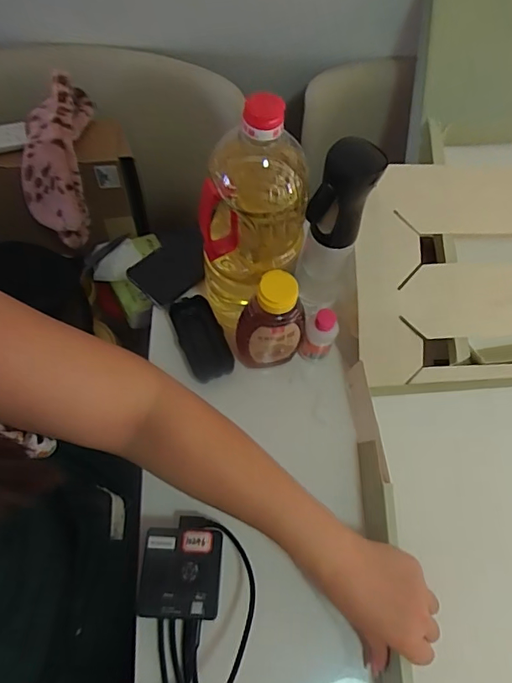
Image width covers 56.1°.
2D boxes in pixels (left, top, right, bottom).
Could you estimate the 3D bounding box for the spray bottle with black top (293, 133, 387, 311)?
[{"bbox_3d":[0.084,-0.110,0.543,0.060,0.239,0.064,22,65,7],"label":"spray bottle with black top"}]

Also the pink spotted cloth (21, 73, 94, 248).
[{"bbox_3d":[-0.281,-0.255,0.678,0.079,0.071,0.221,5,95,-1],"label":"pink spotted cloth"}]

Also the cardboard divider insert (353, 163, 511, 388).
[{"bbox_3d":[0.330,-0.066,0.563,0.431,0.061,0.294,7,79,-2],"label":"cardboard divider insert"}]

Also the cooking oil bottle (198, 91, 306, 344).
[{"bbox_3d":[-0.003,-0.118,0.509,0.103,0.279,0.111,0,65,-3],"label":"cooking oil bottle"}]

